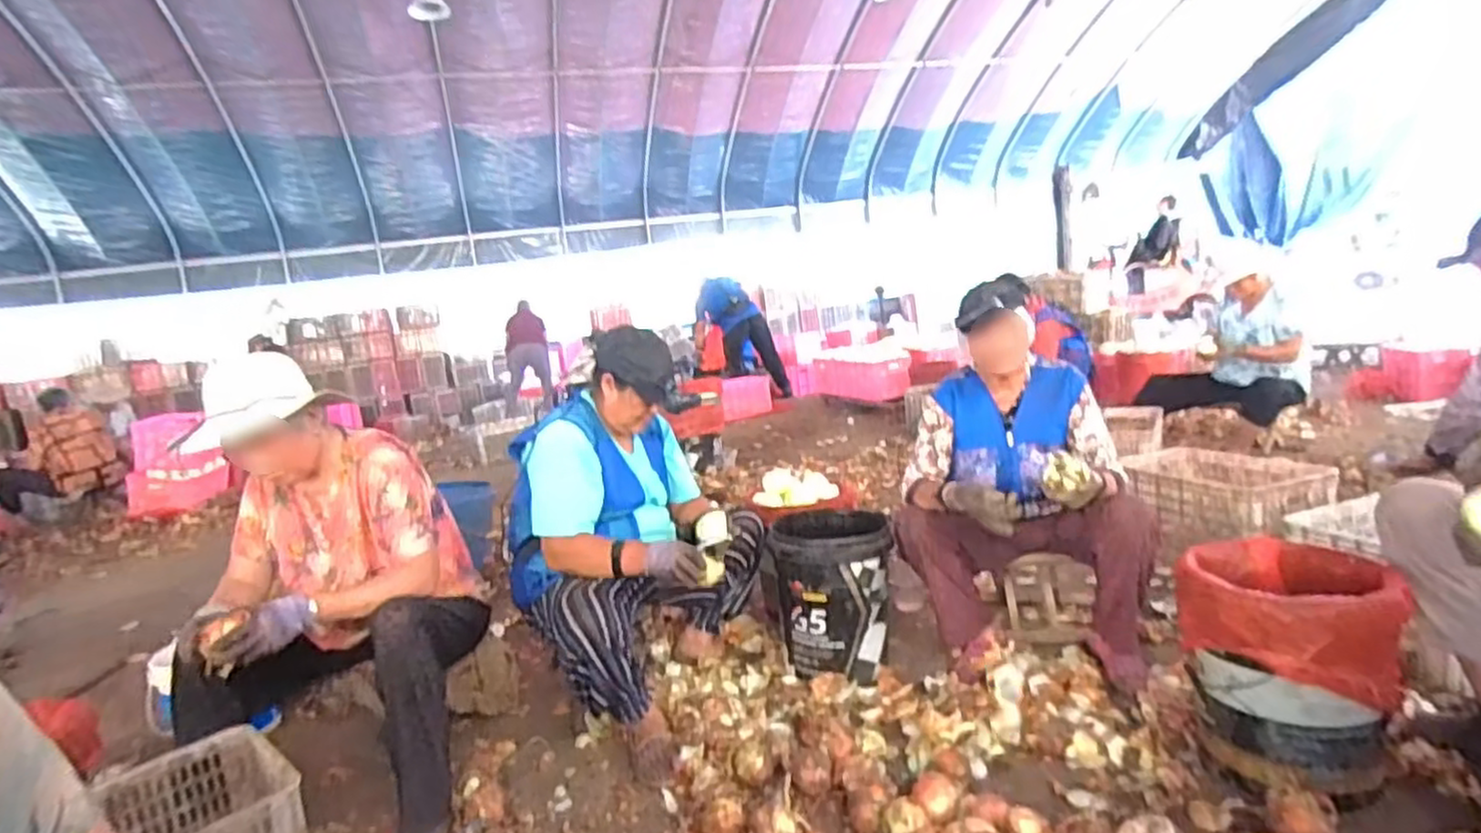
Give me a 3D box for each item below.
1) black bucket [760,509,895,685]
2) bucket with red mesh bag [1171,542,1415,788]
[{"bbox_3d":[0.233,0.438,1.836,0.299,0.328,0.328,-7,7,3],"label":"black bucket"},{"bbox_3d":[0.957,0.436,1.282,0.294,0.355,0.290,-7,7,1],"label":"bucket with red mesh bag"}]

